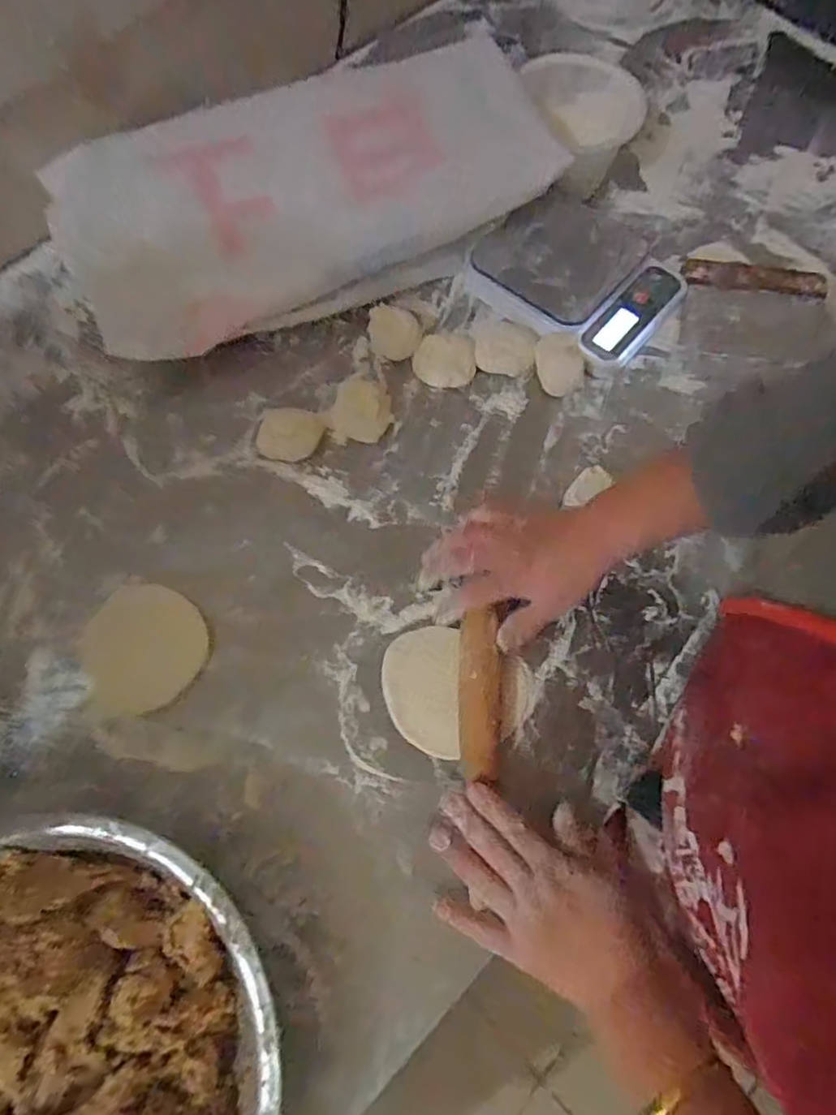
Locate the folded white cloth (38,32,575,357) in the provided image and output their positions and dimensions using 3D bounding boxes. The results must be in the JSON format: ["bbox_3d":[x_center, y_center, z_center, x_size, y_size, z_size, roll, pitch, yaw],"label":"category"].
[{"bbox_3d":[-0.098,-0.345,0.565,0.458,0.104,0.180,-20,74,-7],"label":"folded white cloth"}]

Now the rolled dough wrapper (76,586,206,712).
[{"bbox_3d":[-0.229,0.074,0.486,0.098,0.004,0.102,0,72,0],"label":"rolled dough wrapper"}]

